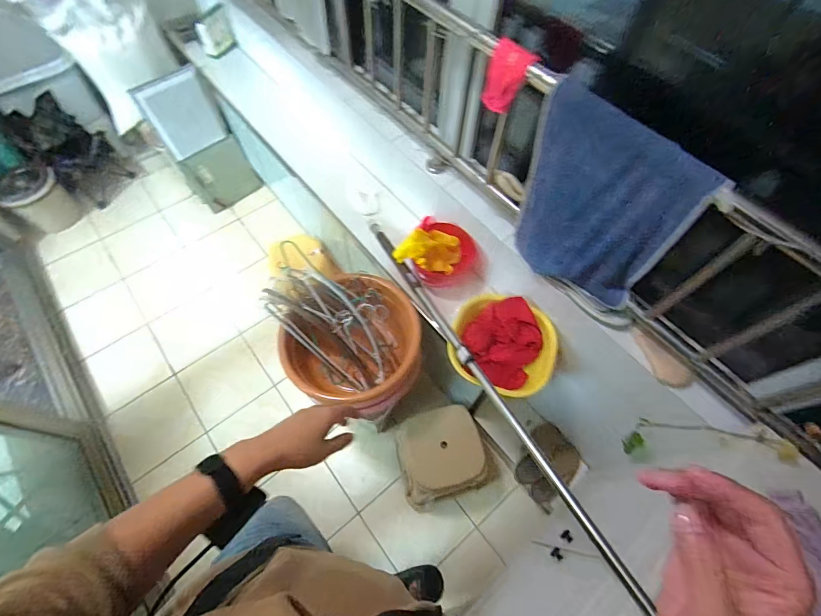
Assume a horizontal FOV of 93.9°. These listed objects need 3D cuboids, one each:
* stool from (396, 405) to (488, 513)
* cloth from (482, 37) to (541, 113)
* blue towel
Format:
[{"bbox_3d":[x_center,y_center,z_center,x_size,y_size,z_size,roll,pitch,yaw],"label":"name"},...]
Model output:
[{"bbox_3d":[0.100,0.510,1.305,0.273,0.303,0.262,-12,64,-8],"label":"stool"},{"bbox_3d":[0.190,-0.454,0.761,0.082,0.120,0.038,26,65,11],"label":"cloth"},{"bbox_3d":[0.354,-0.199,0.780,0.042,0.396,0.322,-33,68,-17],"label":"blue towel"}]

